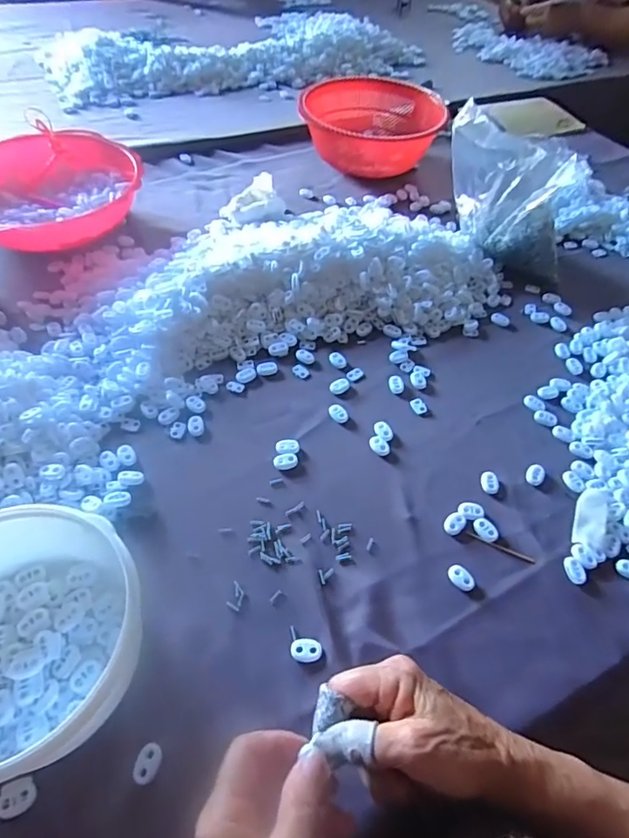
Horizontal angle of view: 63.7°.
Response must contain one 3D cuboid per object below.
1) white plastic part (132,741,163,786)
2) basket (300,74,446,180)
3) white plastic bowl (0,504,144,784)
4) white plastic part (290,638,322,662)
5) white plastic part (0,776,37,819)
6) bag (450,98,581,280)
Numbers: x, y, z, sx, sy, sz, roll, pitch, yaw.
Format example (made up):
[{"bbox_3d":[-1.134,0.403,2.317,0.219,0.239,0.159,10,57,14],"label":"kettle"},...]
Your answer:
[{"bbox_3d":[-0.110,0.226,0.332,0.014,0.004,0.023,18,54,9],"label":"white plastic part"},{"bbox_3d":[0.102,-0.500,0.859,0.204,0.072,0.180,17,54,9],"label":"basket"},{"bbox_3d":[-0.205,0.145,0.345,0.158,0.075,0.155,2,53,-3],"label":"white plastic bowl"},{"bbox_3d":[-0.006,0.174,0.383,0.024,0.004,0.016,6,53,1],"label":"white plastic part"},{"bbox_3d":[-0.187,0.237,0.317,0.023,0.004,0.020,-15,56,-15],"label":"white plastic part"},{"bbox_3d":[0.245,-0.279,0.641,0.183,0.167,0.067,33,58,19],"label":"bag"}]

